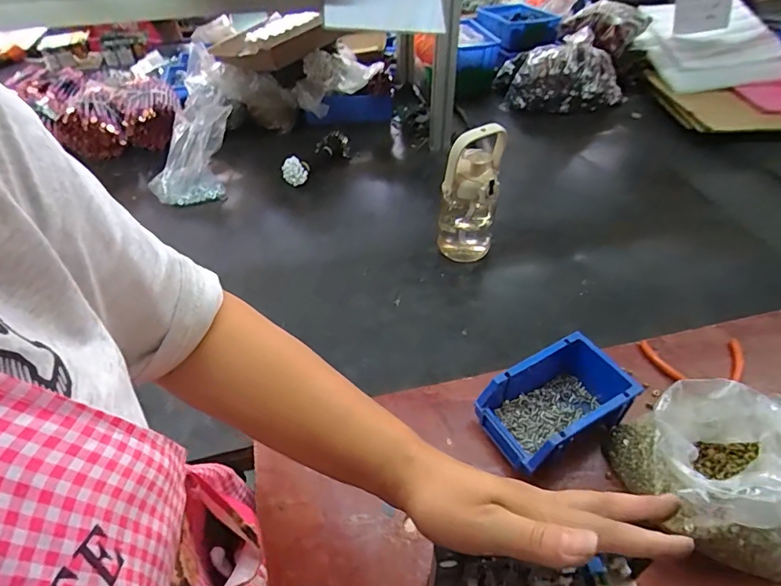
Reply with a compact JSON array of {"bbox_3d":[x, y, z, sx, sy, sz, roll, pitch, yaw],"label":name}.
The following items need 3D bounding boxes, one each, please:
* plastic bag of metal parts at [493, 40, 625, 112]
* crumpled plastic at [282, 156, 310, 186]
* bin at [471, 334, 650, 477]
[{"bbox_3d":[0.459,-0.578,1.254,0.334,0.145,0.165,10,46,10],"label":"plastic bag of metal parts"},{"bbox_3d":[-0.211,-0.273,1.036,0.056,0.049,0.040,-12,46,-11],"label":"crumpled plastic"},{"bbox_3d":[0.195,0.127,0.552,0.163,0.066,0.100,-23,50,-21],"label":"bin"}]

